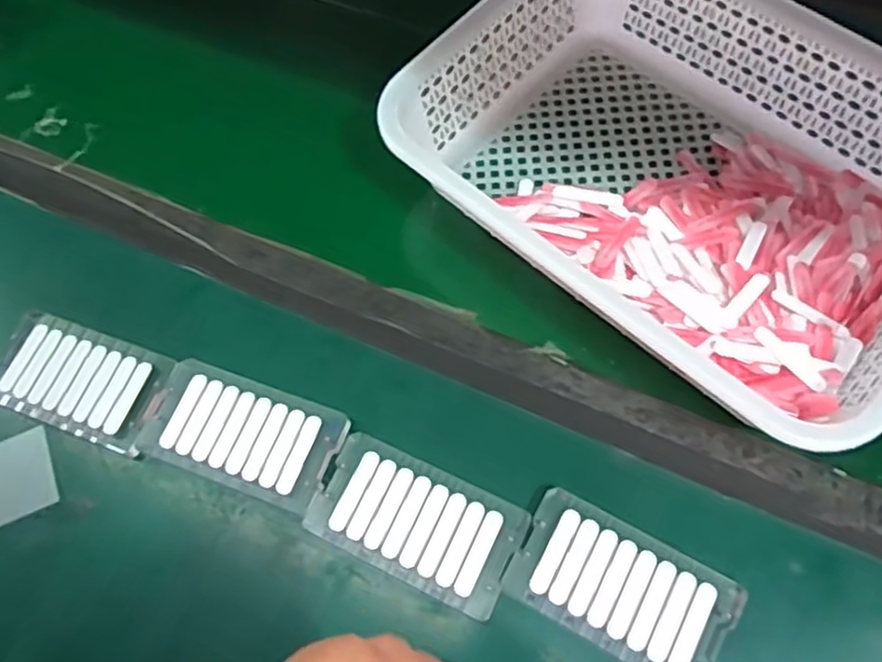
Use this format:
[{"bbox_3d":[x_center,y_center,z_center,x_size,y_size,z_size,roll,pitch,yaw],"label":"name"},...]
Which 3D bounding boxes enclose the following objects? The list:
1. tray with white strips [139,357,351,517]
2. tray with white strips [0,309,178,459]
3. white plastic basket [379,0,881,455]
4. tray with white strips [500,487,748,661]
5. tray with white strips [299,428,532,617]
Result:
[{"bbox_3d":[-0.126,0.065,0.457,0.119,0.008,0.066,18,68,11],"label":"tray with white strips"},{"bbox_3d":[-0.240,0.034,0.480,0.120,0.018,0.067,18,68,11],"label":"tray with white strips"},{"bbox_3d":[0.164,-0.108,0.485,0.357,0.082,0.252,39,73,18],"label":"white plastic basket"},{"bbox_3d":[0.103,0.147,0.408,0.120,0.010,0.067,27,70,14],"label":"tray with white strips"},{"bbox_3d":[-0.015,0.114,0.431,0.120,0.010,0.066,24,69,13],"label":"tray with white strips"}]

